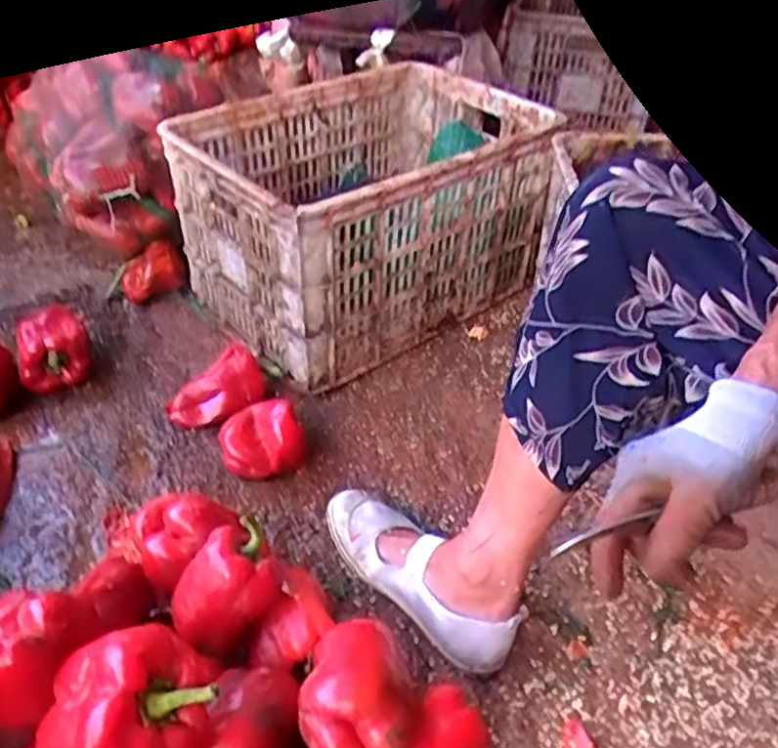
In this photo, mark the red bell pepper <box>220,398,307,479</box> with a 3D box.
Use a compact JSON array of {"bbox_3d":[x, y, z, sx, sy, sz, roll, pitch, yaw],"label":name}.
[{"bbox_3d":[-0.156,0.081,0.898,0.104,0.079,0.086,-7,39,-9],"label":"red bell pepper"}]

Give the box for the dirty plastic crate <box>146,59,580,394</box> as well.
[{"bbox_3d":[-0.034,-0.258,1.111,0.516,0.297,0.375,-27,46,-30],"label":"dirty plastic crate"}]

